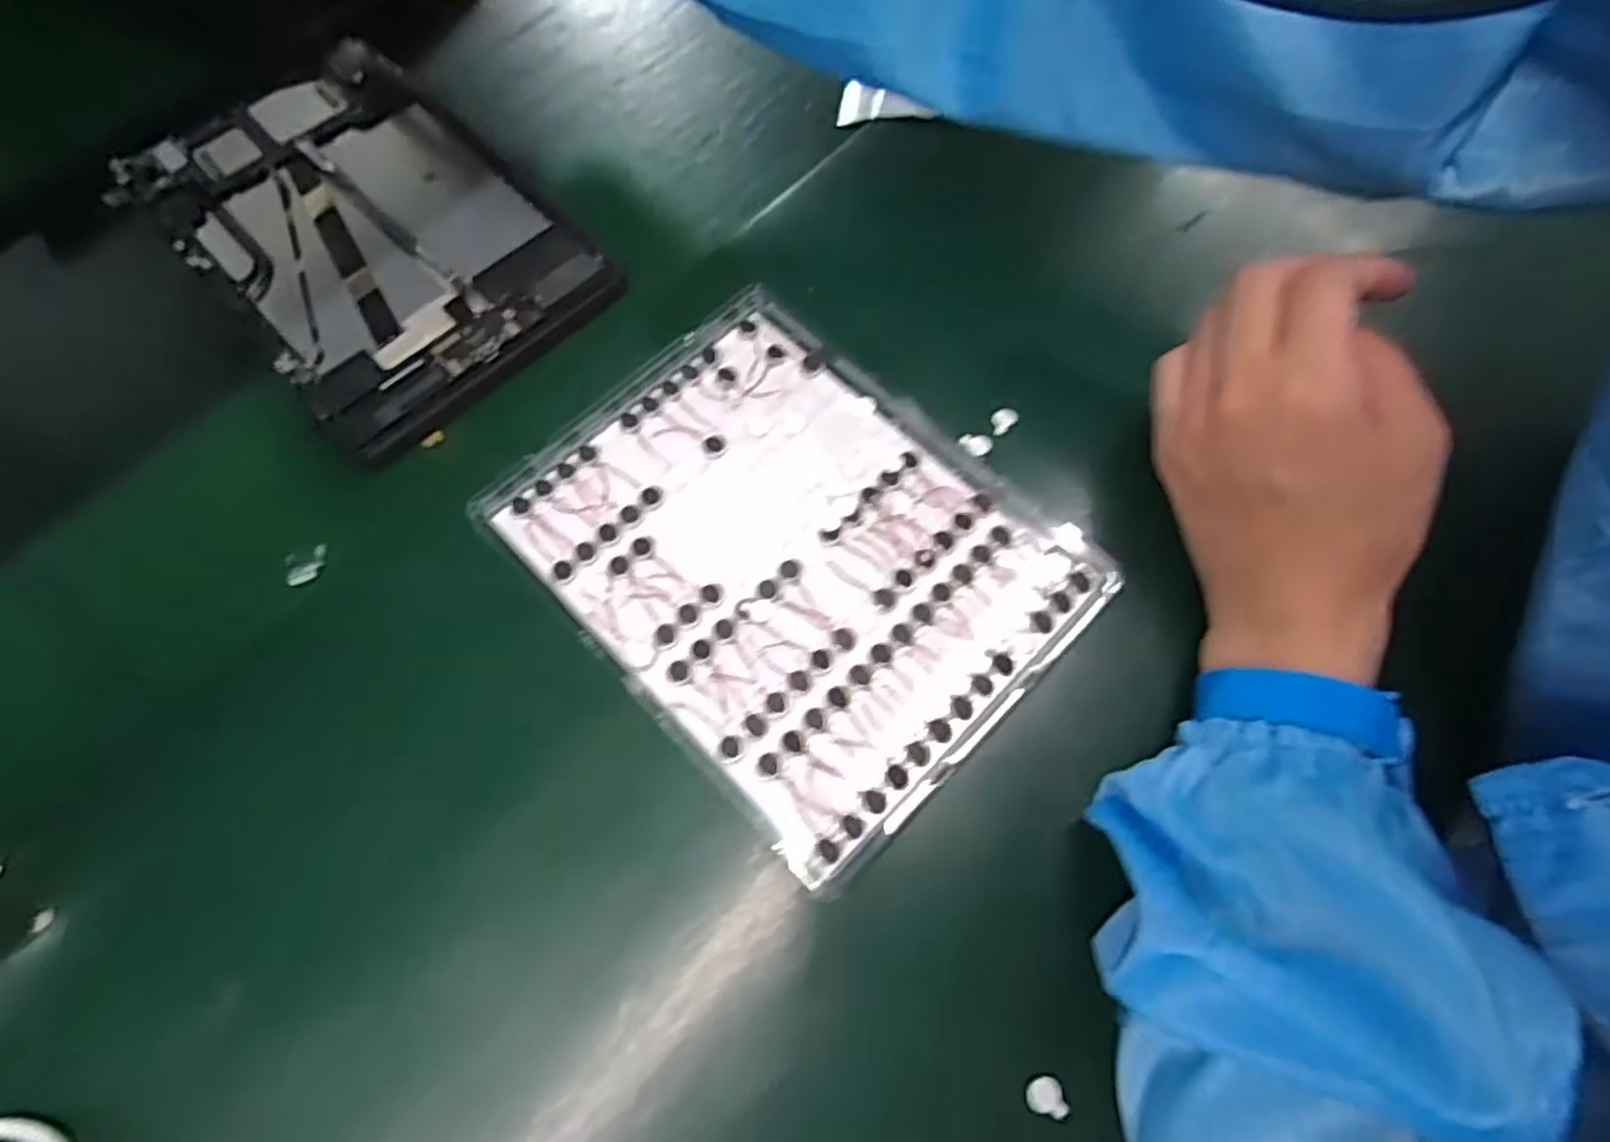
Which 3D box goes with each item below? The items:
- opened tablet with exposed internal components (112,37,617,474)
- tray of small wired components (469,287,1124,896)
[{"bbox_3d":[-0.220,-0.172,0.397,0.147,0.016,0.236,-43,72,-14],"label":"opened tablet with exposed internal components"},{"bbox_3d":[-0.007,-0.009,0.326,0.165,0.015,0.211,-43,72,-14],"label":"tray of small wired components"}]

